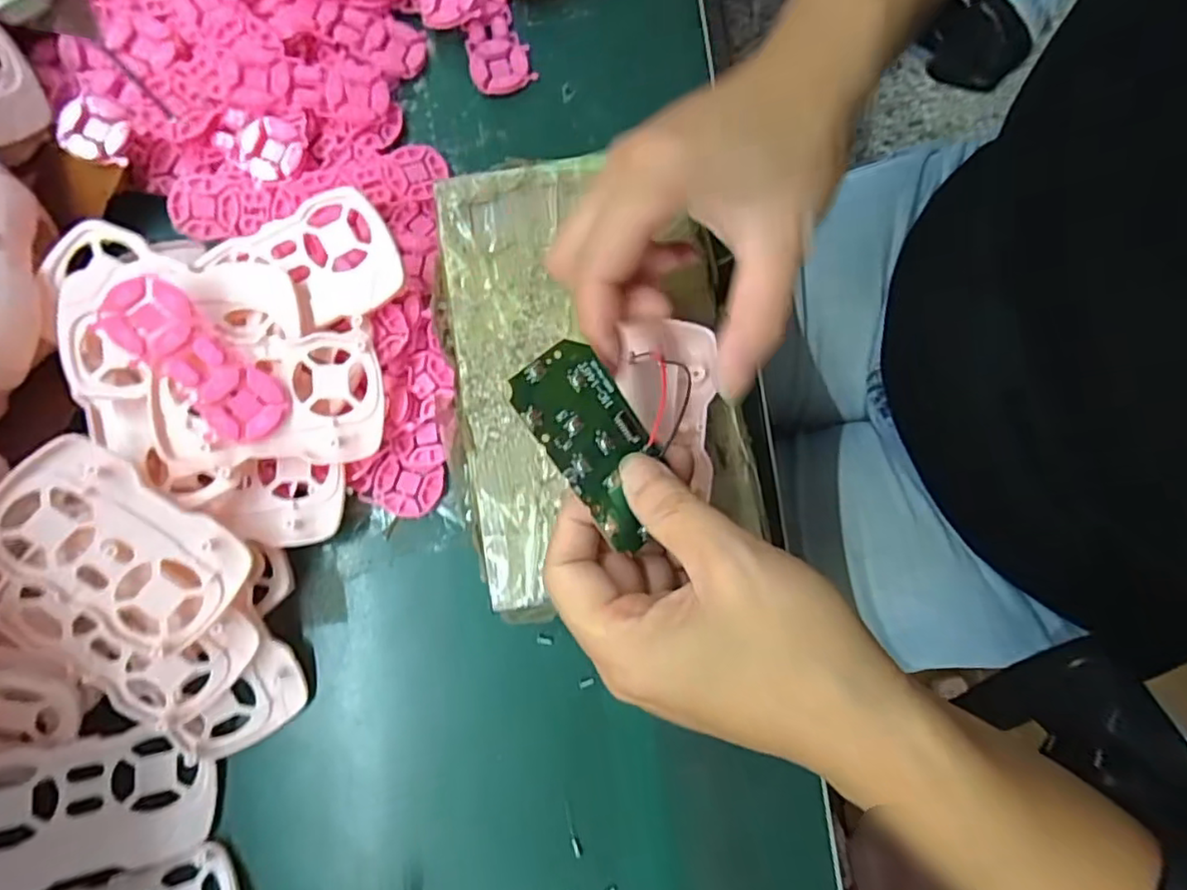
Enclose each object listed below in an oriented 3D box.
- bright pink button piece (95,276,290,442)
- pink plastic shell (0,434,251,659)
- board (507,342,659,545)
[{"bbox_3d":[-0.160,-0.033,0.251,0.031,0.007,0.075,-45,109,-8],"label":"bright pink button piece"},{"bbox_3d":[-0.184,0.040,0.244,0.087,0.005,0.054,38,76,-13],"label":"pink plastic shell"},{"bbox_3d":[0.002,-0.001,0.216,0.036,0.004,0.070,-41,105,-28],"label":"board"}]

